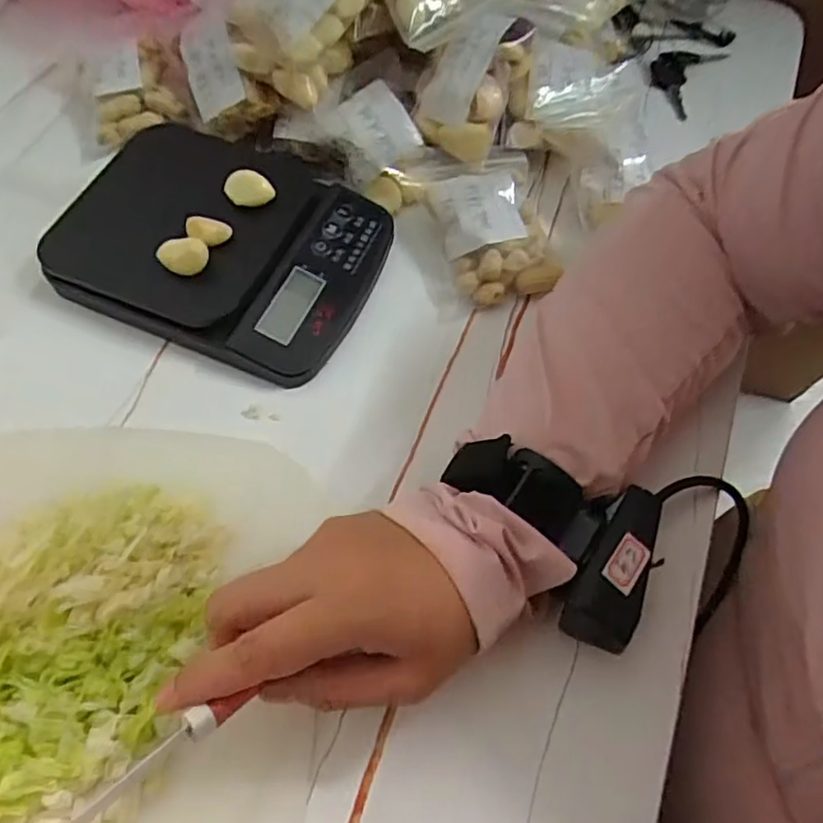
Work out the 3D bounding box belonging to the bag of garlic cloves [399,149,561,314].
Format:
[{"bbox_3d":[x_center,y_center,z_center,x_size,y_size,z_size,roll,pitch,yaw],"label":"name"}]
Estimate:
[{"bbox_3d":[0.043,-0.114,0.383,0.086,0.029,0.096,-13,64,-8],"label":"bag of garlic cloves"}]

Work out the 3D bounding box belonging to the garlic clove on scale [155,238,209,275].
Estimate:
[{"bbox_3d":[-0.124,-0.083,0.342,0.027,0.018,0.015,-13,64,-8],"label":"garlic clove on scale"}]

